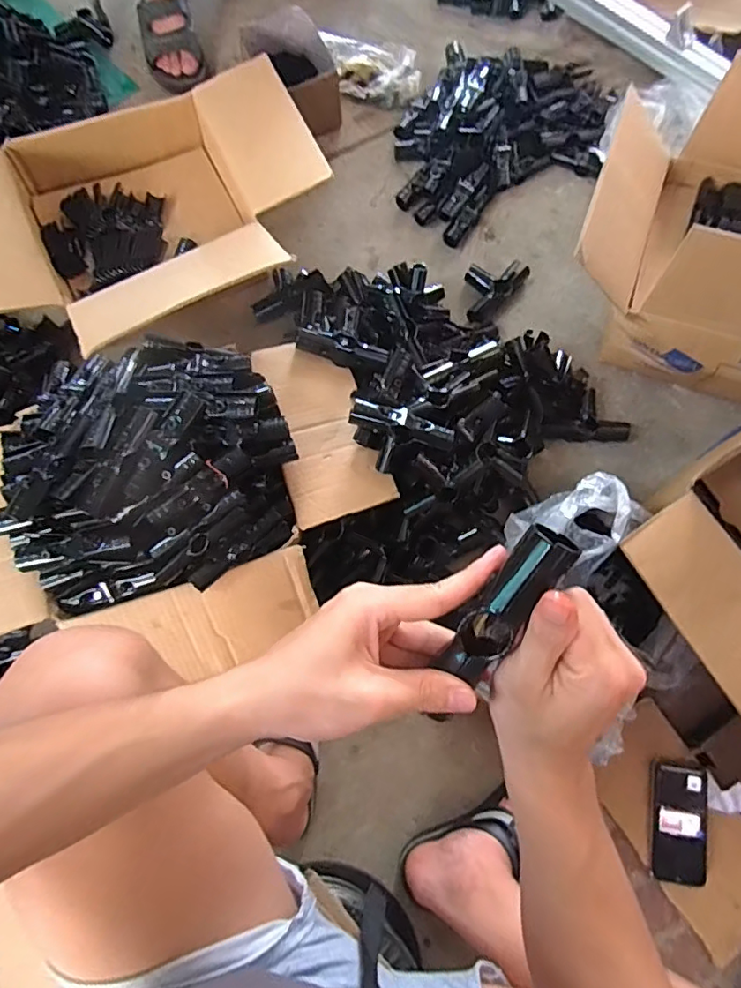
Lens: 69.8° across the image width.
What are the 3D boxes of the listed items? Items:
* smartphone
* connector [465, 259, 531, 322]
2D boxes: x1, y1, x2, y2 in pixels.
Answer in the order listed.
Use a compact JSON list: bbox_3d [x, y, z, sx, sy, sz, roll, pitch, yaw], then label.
[{"bbox_3d":[0.399,0.423,0.683,0.070,0.009,0.139,9,75,2],"label":"smartphone"},{"bbox_3d":[0.199,-0.355,0.910,0.083,0.031,0.139,37,78,9],"label":"connector"}]

